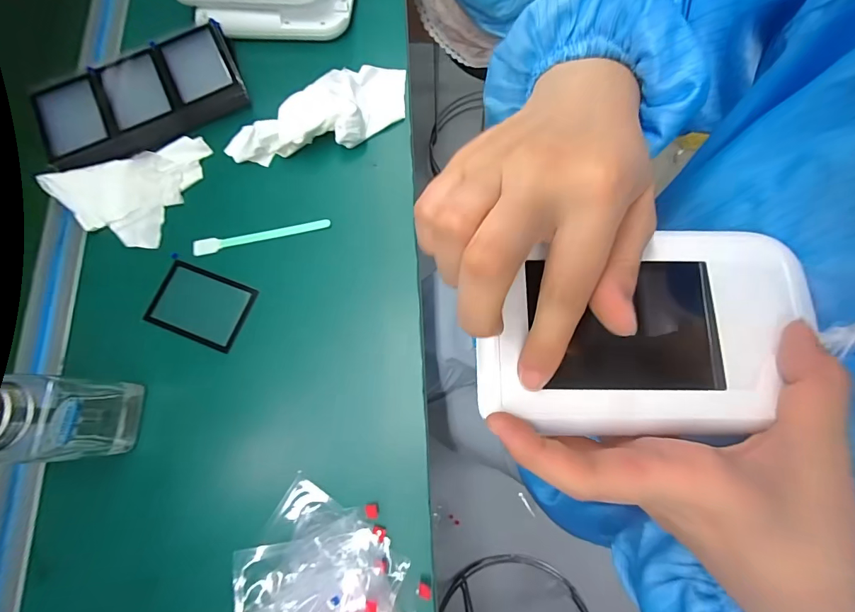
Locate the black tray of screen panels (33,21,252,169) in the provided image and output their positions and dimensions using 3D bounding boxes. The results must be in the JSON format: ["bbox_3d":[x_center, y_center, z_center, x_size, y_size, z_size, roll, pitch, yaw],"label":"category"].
[{"bbox_3d":[-0.268,-0.195,0.381,0.183,0.024,0.089,-26,76,-7],"label":"black tray of screen panels"}]

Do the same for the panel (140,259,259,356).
[{"bbox_3d":[-0.192,0.000,0.346,0.080,0.007,0.058,20,75,6],"label":"panel"}]

